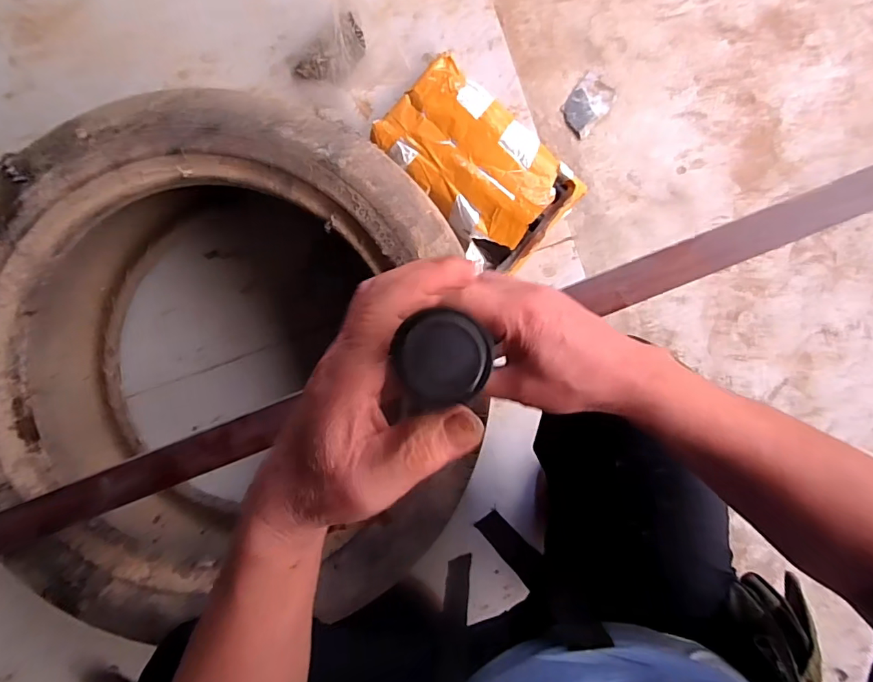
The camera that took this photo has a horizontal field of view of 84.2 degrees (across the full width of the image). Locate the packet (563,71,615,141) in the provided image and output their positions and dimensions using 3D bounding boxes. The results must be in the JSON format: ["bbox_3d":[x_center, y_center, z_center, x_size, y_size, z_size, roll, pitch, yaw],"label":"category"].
[{"bbox_3d":[0.261,-0.407,0.835,0.068,0.011,0.098,38,92,-2],"label":"packet"}]

